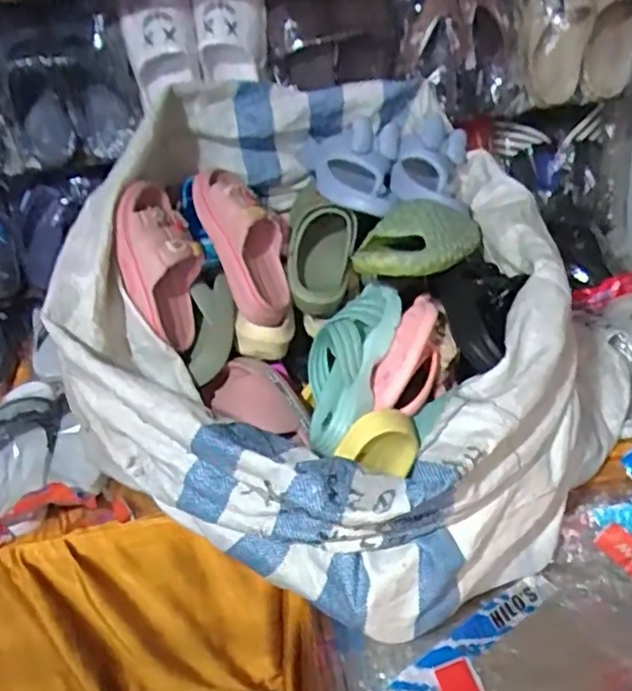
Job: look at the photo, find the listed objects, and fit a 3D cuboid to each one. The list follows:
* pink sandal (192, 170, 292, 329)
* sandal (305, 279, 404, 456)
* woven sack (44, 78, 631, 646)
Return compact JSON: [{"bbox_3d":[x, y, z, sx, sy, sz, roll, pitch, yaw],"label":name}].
[{"bbox_3d":[-0.094,-0.138,0.856,0.097,0.218,0.083,-30,19,-25],"label":"pink sandal"},{"bbox_3d":[0.041,0.029,0.788,0.106,0.090,0.231,11,67,10],"label":"sandal"},{"bbox_3d":[0.038,-0.037,0.813,0.649,0.365,0.595,22,49,28],"label":"woven sack"}]

